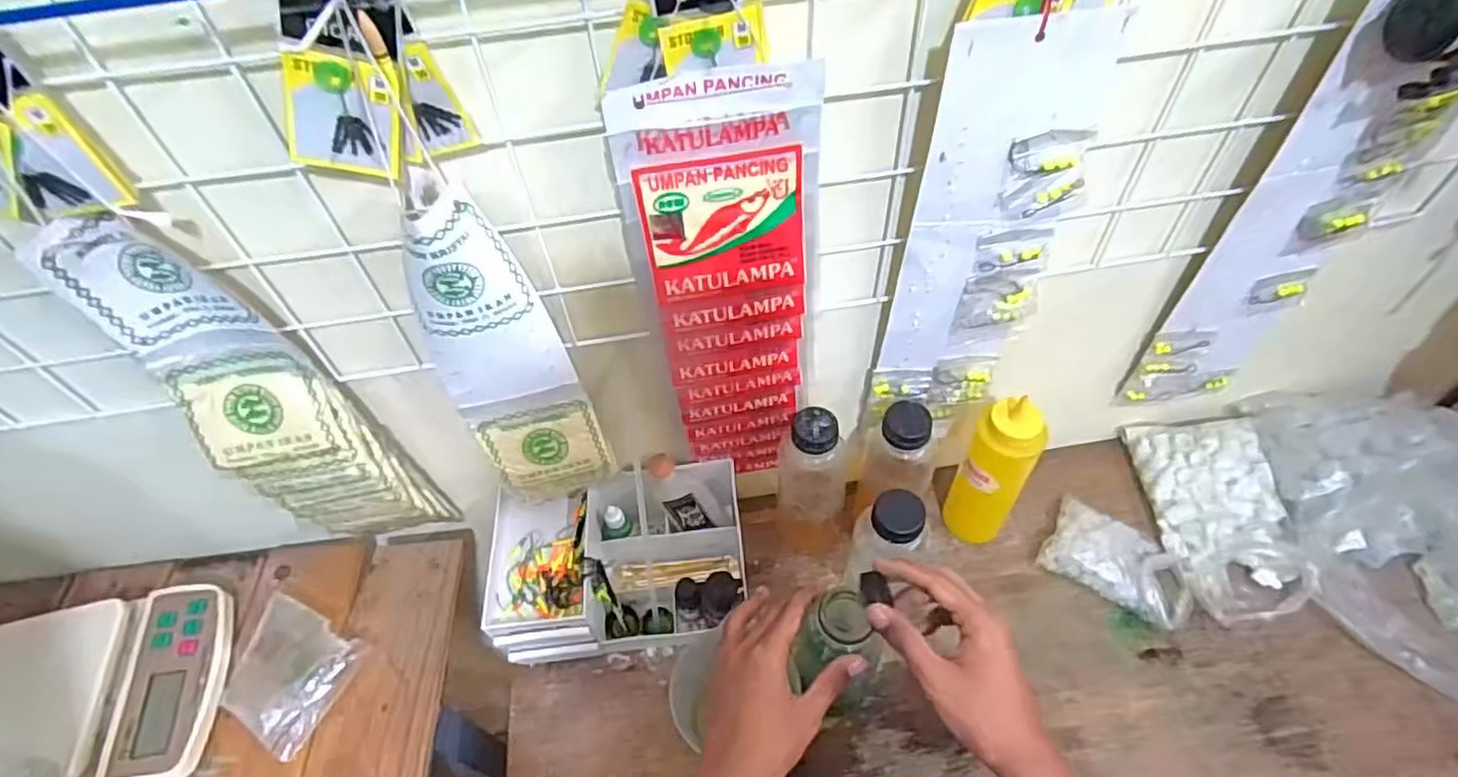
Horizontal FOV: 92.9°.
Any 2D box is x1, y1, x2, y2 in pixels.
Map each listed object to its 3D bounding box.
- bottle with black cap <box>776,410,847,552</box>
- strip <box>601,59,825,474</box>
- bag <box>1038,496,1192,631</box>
[{"bbox_3d":[0.079,0.086,0.657,0.062,0.187,0.068,6,53,9],"label":"bottle with black cap"},{"bbox_3d":[0.004,-0.046,0.506,0.111,0.375,0.028,-9,52,-3],"label":"strip"},{"bbox_3d":[0.377,0.167,0.668,0.128,0.026,0.078,27,58,23],"label":"bag"}]

